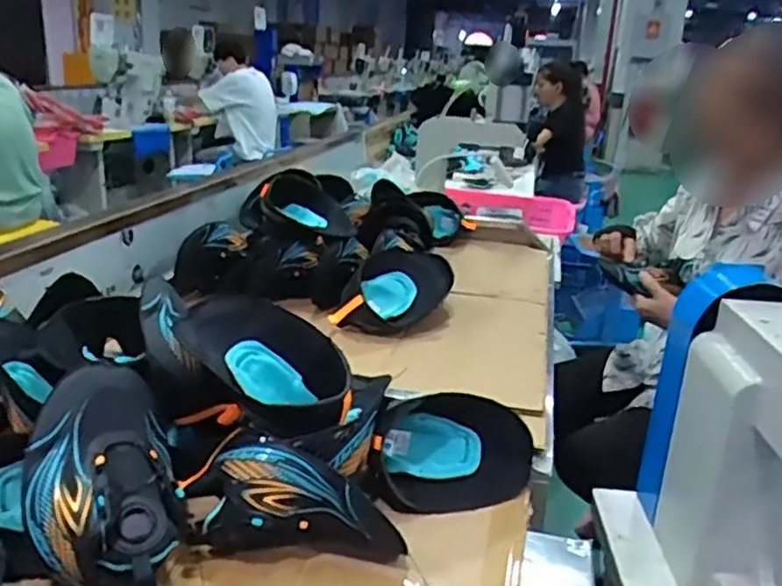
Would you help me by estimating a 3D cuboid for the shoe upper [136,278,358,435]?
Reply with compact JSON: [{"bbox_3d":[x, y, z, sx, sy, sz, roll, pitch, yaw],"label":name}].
[{"bbox_3d":[-0.162,0.049,0.690,0.271,0.082,0.107,24,25,14],"label":"shoe upper"}]

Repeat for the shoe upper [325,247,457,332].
[{"bbox_3d":[0.011,0.003,1.142,0.105,0.103,0.222,17,24,34],"label":"shoe upper"}]

